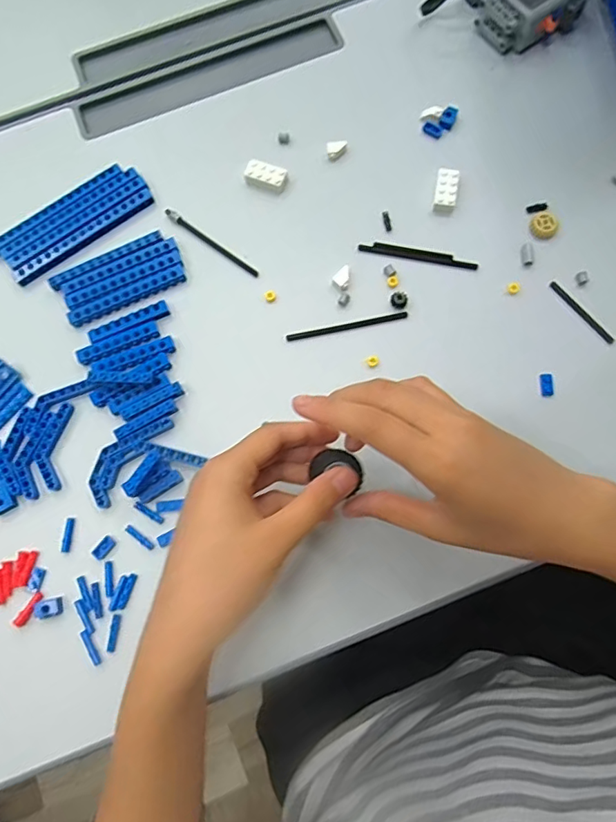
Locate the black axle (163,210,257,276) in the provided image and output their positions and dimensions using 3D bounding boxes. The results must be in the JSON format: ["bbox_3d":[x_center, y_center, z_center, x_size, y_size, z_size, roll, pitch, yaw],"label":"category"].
[{"bbox_3d":[-0.077,-0.135,0.413,0.093,0.004,0.006,36,80,9],"label":"black axle"}]

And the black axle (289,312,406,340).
[{"bbox_3d":[0.030,-0.065,0.395,0.092,0.004,0.005,-12,77,-1],"label":"black axle"}]

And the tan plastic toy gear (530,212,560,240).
[{"bbox_3d":[0.183,-0.144,0.402,0.021,0.008,0.020,0,77,2],"label":"tan plastic toy gear"}]

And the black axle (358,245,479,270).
[{"bbox_3d":[0.085,-0.121,0.401,0.092,0.004,0.006,10,77,4],"label":"black axle"}]

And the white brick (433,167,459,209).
[{"bbox_3d":[0.109,-0.177,0.410,0.017,0.008,0.034,9,77,4],"label":"white brick"}]

